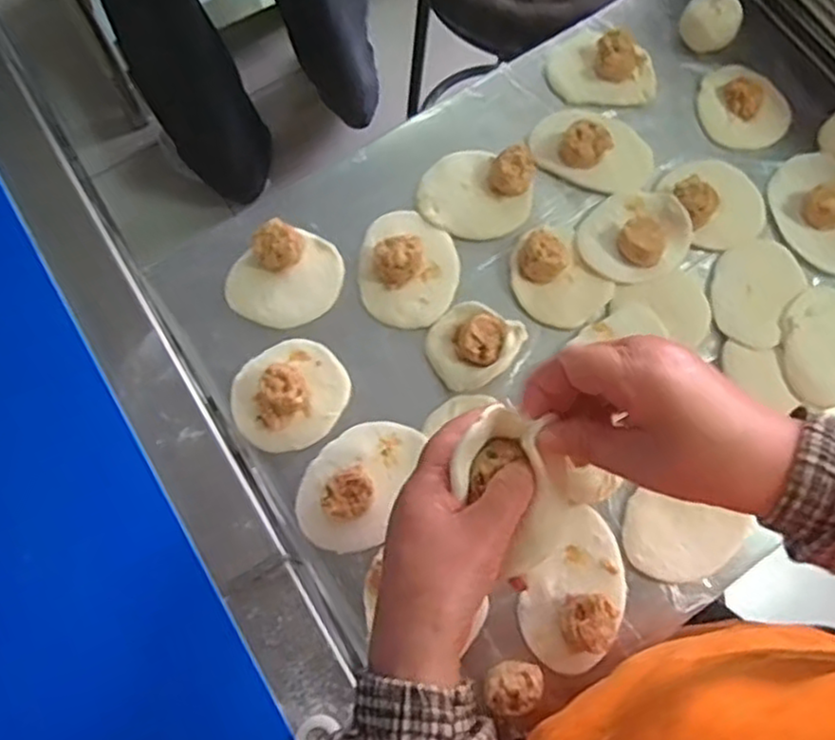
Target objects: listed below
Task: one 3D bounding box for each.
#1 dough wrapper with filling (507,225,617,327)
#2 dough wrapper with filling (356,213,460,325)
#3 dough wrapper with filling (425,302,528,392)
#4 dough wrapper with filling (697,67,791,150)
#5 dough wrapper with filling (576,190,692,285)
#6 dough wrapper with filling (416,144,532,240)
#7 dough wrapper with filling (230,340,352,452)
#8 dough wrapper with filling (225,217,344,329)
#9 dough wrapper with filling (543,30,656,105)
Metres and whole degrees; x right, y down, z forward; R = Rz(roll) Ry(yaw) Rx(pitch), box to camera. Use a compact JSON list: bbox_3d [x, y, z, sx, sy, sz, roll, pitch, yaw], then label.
[{"bbox_3d":[0.122,-0.083,0.606,0.073,0.028,0.087,-29,75,-10],"label":"dough wrapper with filling"},{"bbox_3d":[-0.008,-0.090,0.607,0.082,0.029,0.101,6,72,1],"label":"dough wrapper with filling"},{"bbox_3d":[0.042,-0.021,0.585,0.070,0.033,0.068,0,72,-1],"label":"dough wrapper with filling"},{"bbox_3d":[0.307,-0.247,0.673,0.085,0.024,0.073,35,75,9],"label":"dough wrapper with filling"},{"bbox_3d":[0.190,-0.120,0.617,0.092,0.031,0.085,0,72,-1],"label":"dough wrapper with filling"},{"bbox_3d":[0.052,-0.163,0.630,0.098,0.029,0.084,6,72,0],"label":"dough wrapper with filling"},{"bbox_3d":[-0.103,0.016,0.569,0.092,0.032,0.086,0,72,-1],"label":"dough wrapper with filling"},{"bbox_3d":[-0.110,-0.081,0.600,0.079,0.029,0.095,43,76,12],"label":"dough wrapper with filling"},{"bbox_3d":[0.176,-0.287,0.670,0.099,0.031,0.075,22,73,6],"label":"dough wrapper with filling"}]

